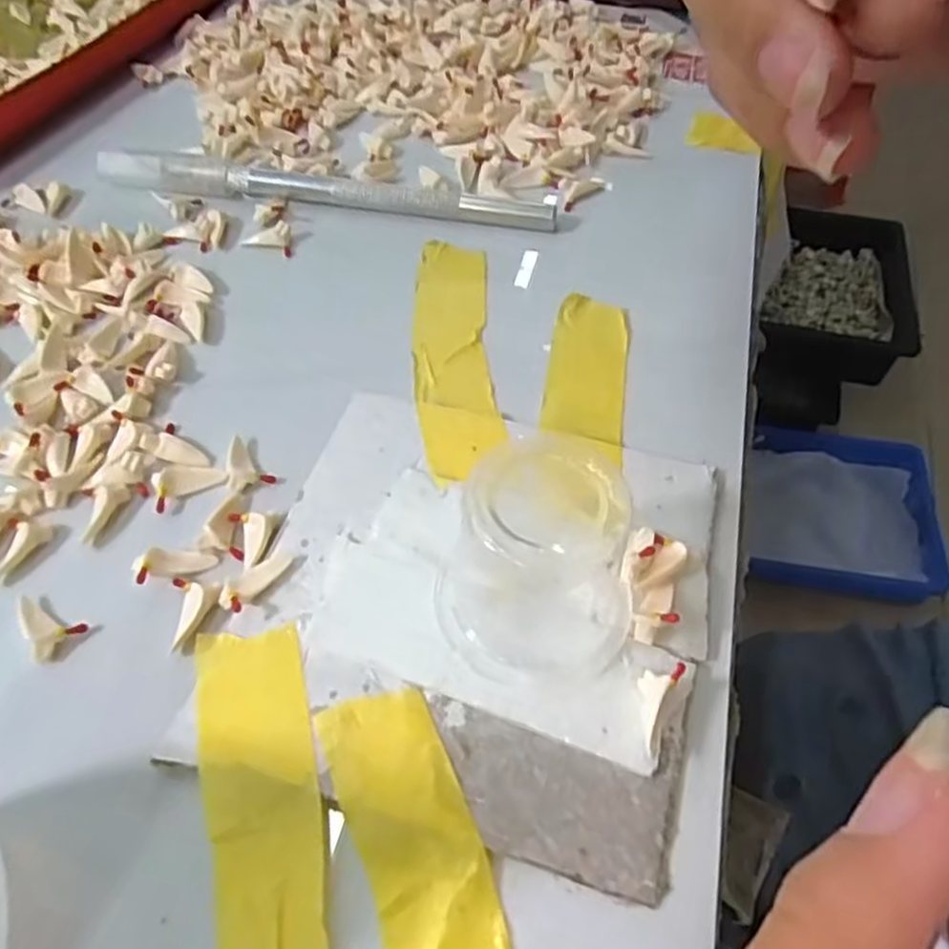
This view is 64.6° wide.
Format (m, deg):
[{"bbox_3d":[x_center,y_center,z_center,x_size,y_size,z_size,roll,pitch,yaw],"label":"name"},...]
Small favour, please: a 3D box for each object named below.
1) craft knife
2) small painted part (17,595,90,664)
[{"bbox_3d":[-0.047,-0.092,0.236,0.144,0.010,0.014,7,53,7],"label":"craft knife"},{"bbox_3d":[-0.088,0.030,0.151,0.015,0.006,0.010,31,61,21],"label":"small painted part"}]

